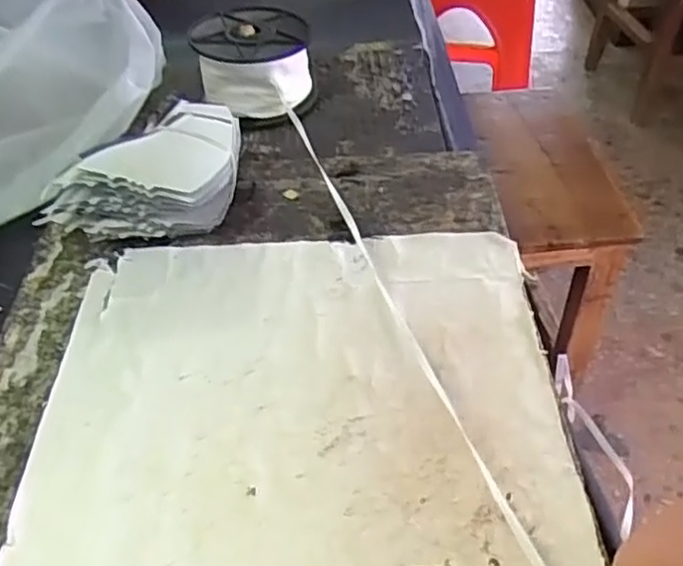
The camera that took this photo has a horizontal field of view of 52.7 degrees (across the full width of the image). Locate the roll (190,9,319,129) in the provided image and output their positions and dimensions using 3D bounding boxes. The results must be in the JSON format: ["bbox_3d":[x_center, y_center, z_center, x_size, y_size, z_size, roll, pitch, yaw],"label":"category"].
[{"bbox_3d":[-0.069,-0.173,0.548,0.087,0.056,0.087,-1,45,1],"label":"roll"}]

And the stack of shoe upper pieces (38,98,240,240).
[{"bbox_3d":[-0.123,-0.071,0.440,0.111,0.060,0.084,1,45,3],"label":"stack of shoe upper pieces"}]

